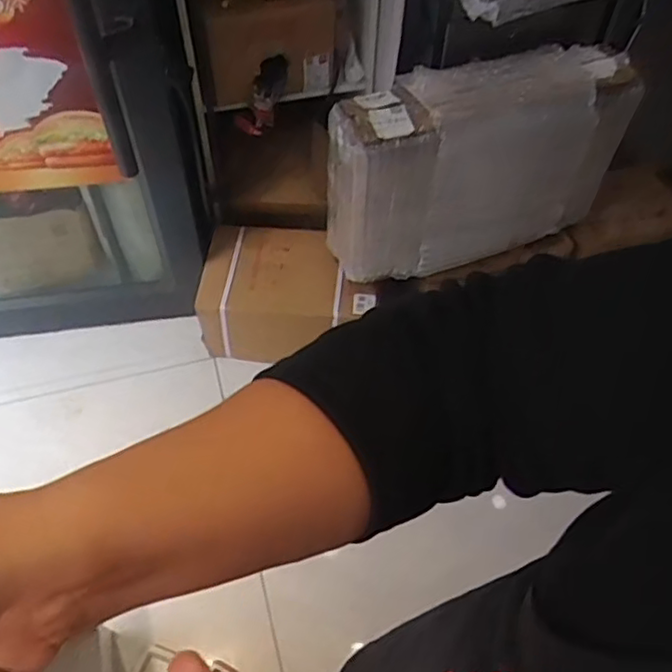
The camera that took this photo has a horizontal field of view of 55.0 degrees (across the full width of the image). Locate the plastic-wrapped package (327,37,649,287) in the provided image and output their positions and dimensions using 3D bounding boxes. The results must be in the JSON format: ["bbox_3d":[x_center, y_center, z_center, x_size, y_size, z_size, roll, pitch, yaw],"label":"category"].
[{"bbox_3d":[0.303,-0.373,1.411,0.601,0.419,0.228,-19,56,-15],"label":"plastic-wrapped package"}]

